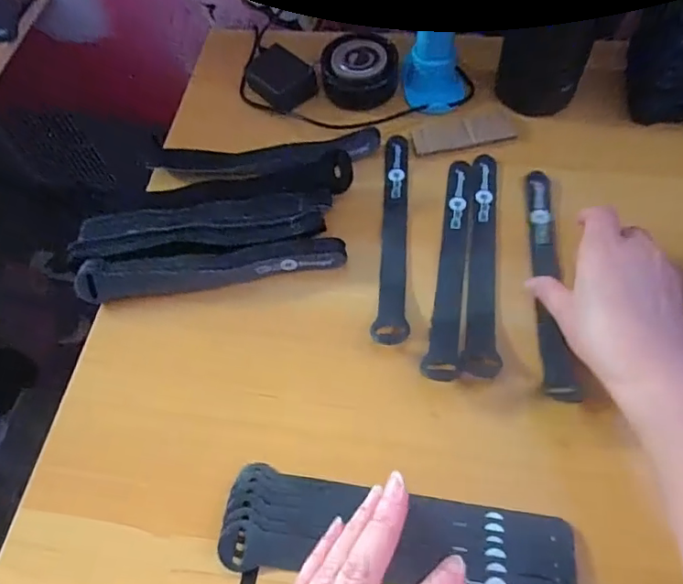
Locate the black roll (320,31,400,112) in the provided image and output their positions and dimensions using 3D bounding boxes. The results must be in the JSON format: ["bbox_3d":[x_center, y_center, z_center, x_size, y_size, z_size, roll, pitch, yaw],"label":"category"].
[{"bbox_3d":[0.018,-0.210,0.496,0.070,0.027,0.068,-1,59,4],"label":"black roll"}]

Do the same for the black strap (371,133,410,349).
[{"bbox_3d":[0.042,-0.051,0.411,0.023,0.013,0.202,3,59,6],"label":"black strap"}]

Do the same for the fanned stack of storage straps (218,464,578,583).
[{"bbox_3d":[0.031,0.144,0.308,0.199,0.012,0.054,6,60,7],"label":"fanned stack of storage straps"}]

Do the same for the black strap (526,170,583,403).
[{"bbox_3d":[0.152,-0.014,0.391,0.021,0.006,0.202,-4,54,17],"label":"black strap"}]

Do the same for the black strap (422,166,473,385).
[{"bbox_3d":[0.083,-0.026,0.391,0.023,0.015,0.198,9,60,9],"label":"black strap"}]

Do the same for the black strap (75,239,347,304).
[{"bbox_3d":[-0.096,-0.016,0.392,0.195,0.020,0.028,-7,59,0],"label":"black strap"}]

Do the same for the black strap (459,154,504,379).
[{"bbox_3d":[0.107,-0.030,0.395,0.022,0.010,0.199,7,59,8],"label":"black strap"}]

